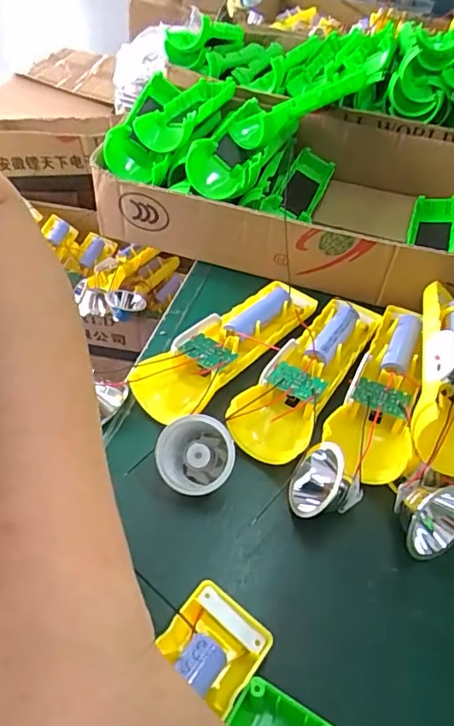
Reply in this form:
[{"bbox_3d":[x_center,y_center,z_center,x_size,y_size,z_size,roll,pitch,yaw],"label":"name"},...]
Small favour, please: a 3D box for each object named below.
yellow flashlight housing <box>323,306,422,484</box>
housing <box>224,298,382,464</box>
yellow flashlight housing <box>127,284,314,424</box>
[{"bbox_3d":[0.112,0.010,0.360,0.048,0.027,0.156,23,48,14],"label":"yellow flashlight housing"},{"bbox_3d":[0.060,0.000,0.363,0.045,0.027,0.160,27,49,17],"label":"housing"},{"bbox_3d":[0.005,-0.016,0.376,0.046,0.028,0.162,32,51,21],"label":"yellow flashlight housing"}]

